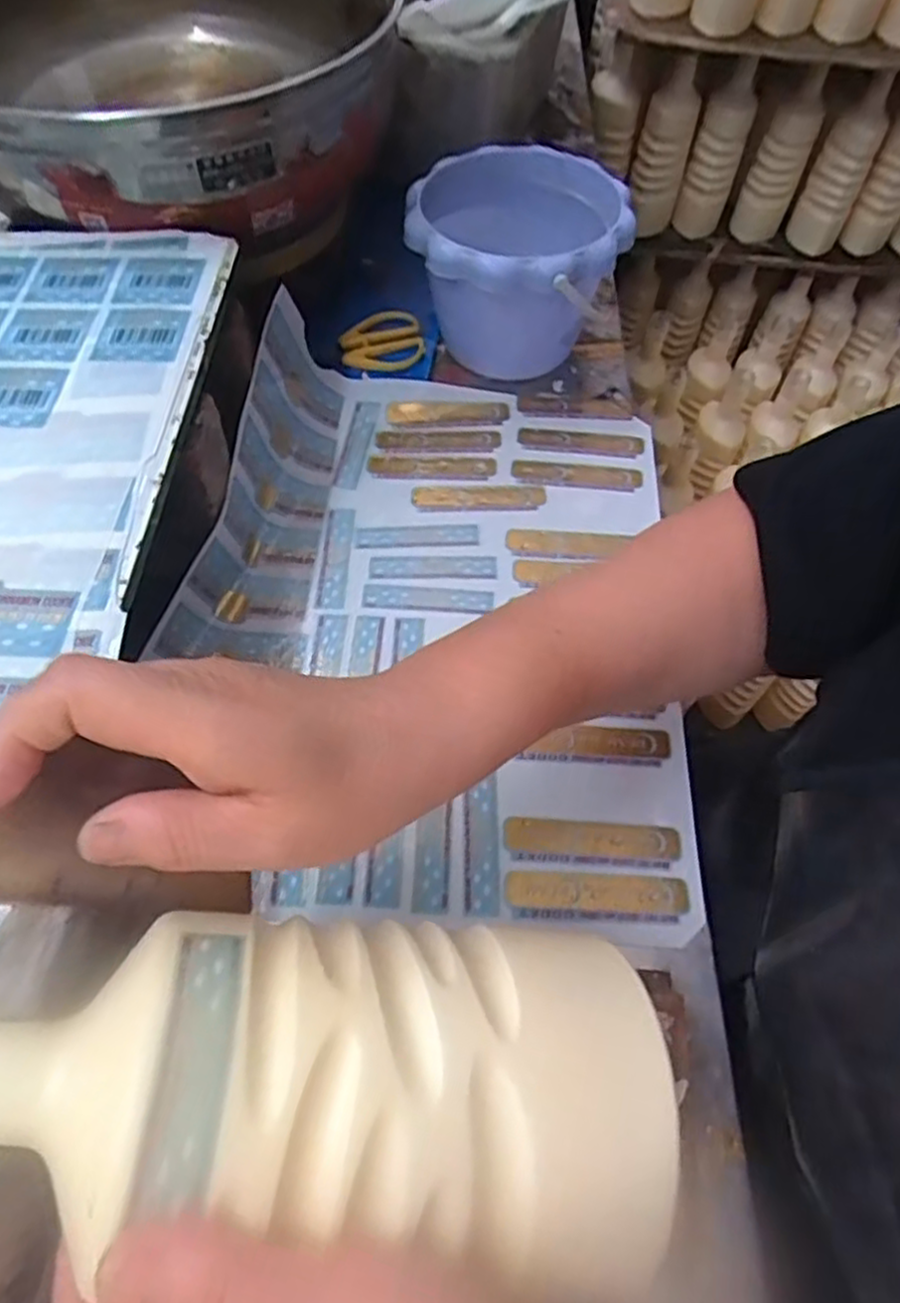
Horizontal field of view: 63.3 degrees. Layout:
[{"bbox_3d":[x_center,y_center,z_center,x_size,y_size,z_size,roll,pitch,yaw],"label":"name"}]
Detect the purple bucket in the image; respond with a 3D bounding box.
[{"bbox_3d":[0.049,-0.285,0.553,0.150,0.120,0.147,2,59,-3],"label":"purple bucket"}]

